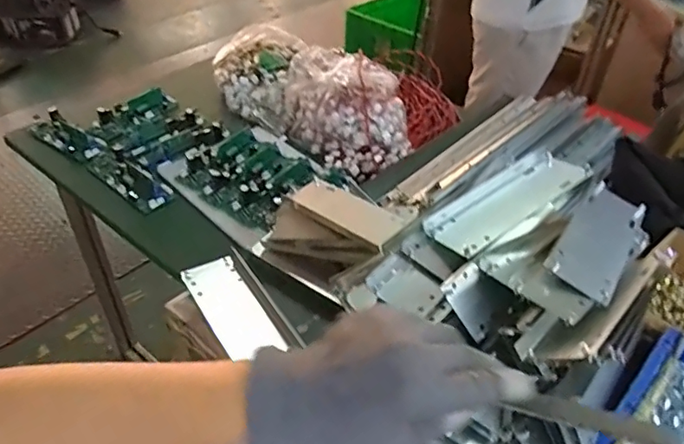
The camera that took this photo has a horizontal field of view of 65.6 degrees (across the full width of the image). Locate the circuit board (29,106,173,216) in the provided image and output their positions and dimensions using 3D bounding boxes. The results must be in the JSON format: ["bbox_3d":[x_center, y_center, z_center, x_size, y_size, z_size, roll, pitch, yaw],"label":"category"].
[{"bbox_3d":[-0.420,-0.112,0.918,0.351,0.032,0.066,28,48,26],"label":"circuit board"}]

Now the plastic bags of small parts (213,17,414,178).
[{"bbox_3d":[-0.070,-0.262,1.033,0.226,0.117,0.517,-26,48,-27],"label":"plastic bags of small parts"}]

